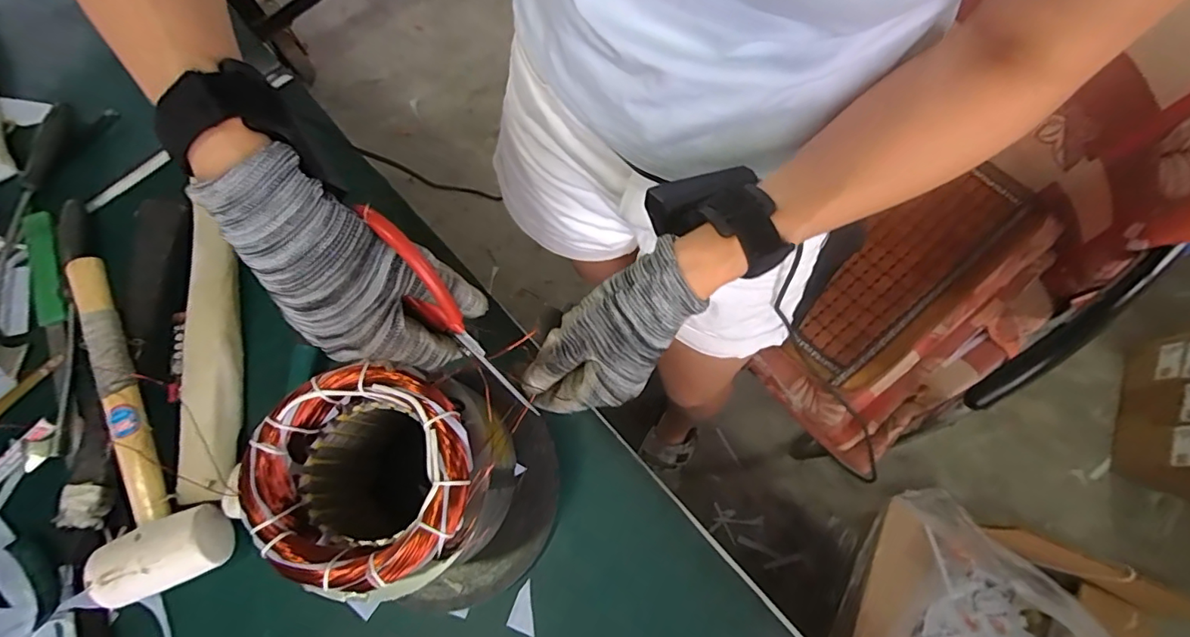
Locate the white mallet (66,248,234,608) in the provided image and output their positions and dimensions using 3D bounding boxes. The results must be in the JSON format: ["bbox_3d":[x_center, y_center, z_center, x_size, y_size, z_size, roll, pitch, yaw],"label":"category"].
[{"bbox_3d":[-0.412,0.094,0.457,0.094,0.055,0.291,-31,76,-7],"label":"white mallet"}]

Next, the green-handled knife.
[{"bbox_3d":[-0.529,0.012,0.516,0.027,0.011,0.263,-22,75,-4],"label":"green-handled knife"}]

